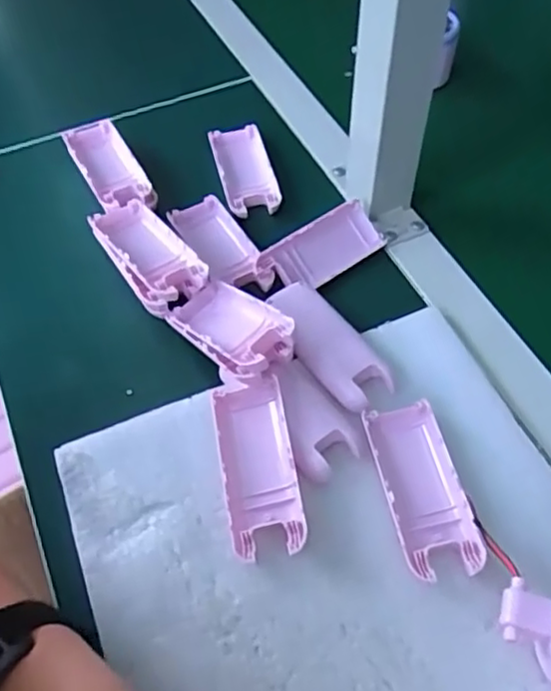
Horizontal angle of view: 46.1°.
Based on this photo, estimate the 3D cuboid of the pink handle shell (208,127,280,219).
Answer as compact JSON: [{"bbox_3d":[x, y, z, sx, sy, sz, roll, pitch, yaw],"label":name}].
[{"bbox_3d":[-0.026,-0.149,0.545,0.044,0.018,0.098,-12,55,-6],"label":"pink handle shell"}]

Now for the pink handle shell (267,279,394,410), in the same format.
[{"bbox_3d":[0.031,-0.003,0.427,0.047,0.016,0.102,-33,60,-19],"label":"pink handle shell"}]

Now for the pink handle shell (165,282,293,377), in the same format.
[{"bbox_3d":[-0.026,-0.006,0.422,0.043,0.032,0.102,-34,37,-21],"label":"pink handle shell"}]

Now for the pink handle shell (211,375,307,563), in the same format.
[{"bbox_3d":[-0.011,0.071,0.381,0.042,0.024,0.103,-9,55,-4],"label":"pink handle shell"}]

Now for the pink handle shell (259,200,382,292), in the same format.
[{"bbox_3d":[0.033,-0.070,0.483,0.099,0.025,0.039,-35,61,-20],"label":"pink handle shell"}]

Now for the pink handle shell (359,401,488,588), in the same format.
[{"bbox_3d":[0.084,0.081,0.374,0.043,0.011,0.101,-10,55,-5],"label":"pink handle shell"}]

